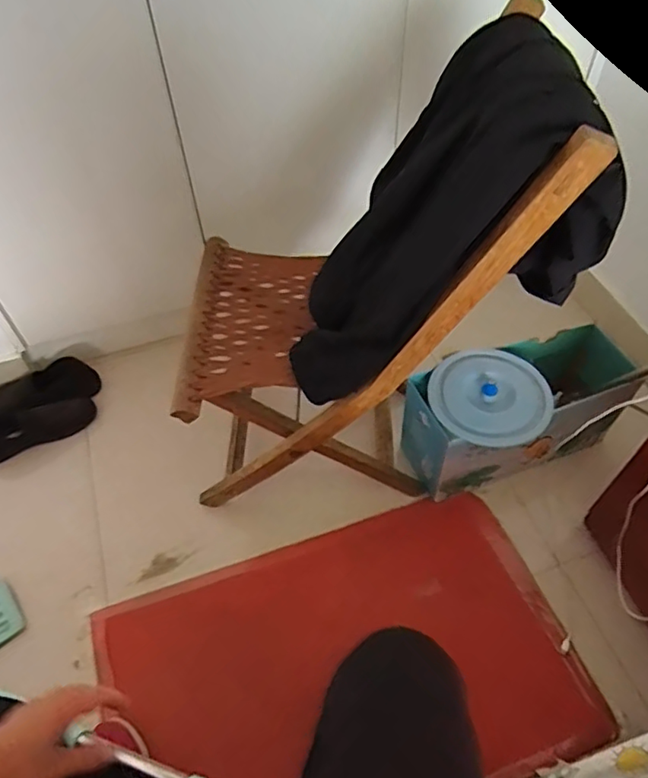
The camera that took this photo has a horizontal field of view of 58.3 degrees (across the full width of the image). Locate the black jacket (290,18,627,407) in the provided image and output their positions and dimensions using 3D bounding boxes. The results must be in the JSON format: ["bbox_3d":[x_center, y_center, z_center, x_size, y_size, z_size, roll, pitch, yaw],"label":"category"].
[{"bbox_3d":[0.126,-0.224,0.729,0.355,0.411,0.282,-7,54,-4],"label":"black jacket"}]

